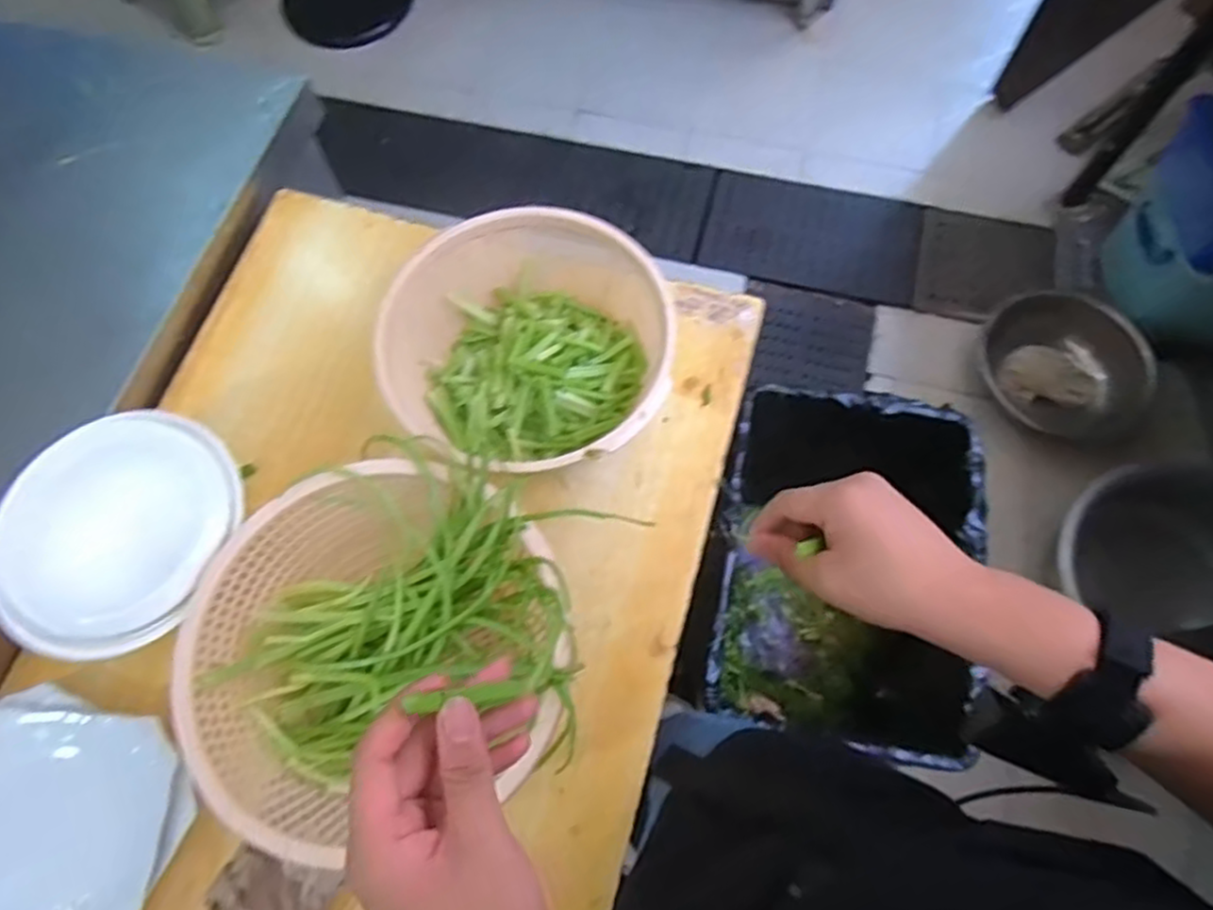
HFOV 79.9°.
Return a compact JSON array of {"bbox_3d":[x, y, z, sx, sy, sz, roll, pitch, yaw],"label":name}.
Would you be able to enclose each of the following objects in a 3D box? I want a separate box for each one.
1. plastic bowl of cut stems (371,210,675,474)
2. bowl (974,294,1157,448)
[{"bbox_3d":[-0.061,-0.117,0.718,0.253,0.127,0.240,-1,69,2],"label":"plastic bowl of cut stems"},{"bbox_3d":[0.976,-0.185,1.543,0.346,0.095,0.291,18,72,7],"label":"bowl"}]

